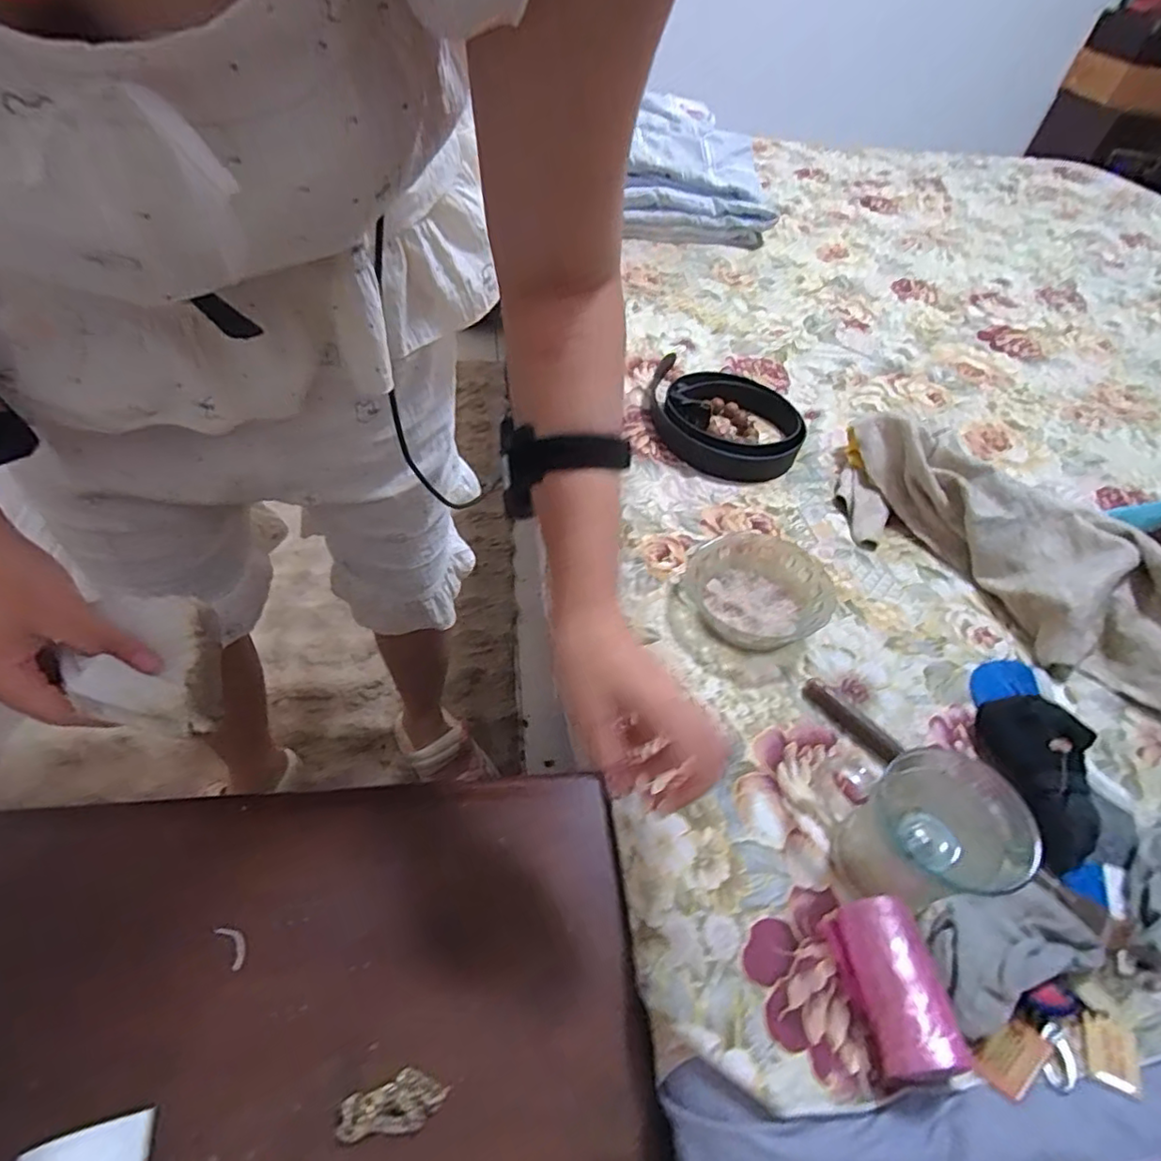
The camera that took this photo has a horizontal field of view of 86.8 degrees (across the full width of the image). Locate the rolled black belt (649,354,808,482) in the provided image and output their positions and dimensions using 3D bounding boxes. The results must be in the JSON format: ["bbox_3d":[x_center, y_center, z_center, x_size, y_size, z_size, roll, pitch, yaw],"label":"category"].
[{"bbox_3d":[0.181,-0.213,0.771,0.193,0.027,0.206,9,49,1],"label":"rolled black belt"}]

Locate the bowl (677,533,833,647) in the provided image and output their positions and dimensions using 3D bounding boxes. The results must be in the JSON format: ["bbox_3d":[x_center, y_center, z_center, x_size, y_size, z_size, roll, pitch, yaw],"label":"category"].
[{"bbox_3d":[0.162,0.010,0.577,0.117,0.037,0.125,4,50,-4],"label":"bowl"}]

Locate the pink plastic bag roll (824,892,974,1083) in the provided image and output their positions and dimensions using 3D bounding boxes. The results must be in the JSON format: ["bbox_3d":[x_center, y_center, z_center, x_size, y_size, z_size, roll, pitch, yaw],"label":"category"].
[{"bbox_3d":[0.192,0.247,0.378,0.050,0.037,0.092,-5,51,-11],"label":"pink plastic bag roll"}]

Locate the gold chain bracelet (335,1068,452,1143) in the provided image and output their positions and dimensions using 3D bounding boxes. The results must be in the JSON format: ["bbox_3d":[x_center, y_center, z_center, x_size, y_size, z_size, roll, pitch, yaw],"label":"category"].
[{"bbox_3d":[-0.114,0.317,0.373,0.061,0.008,0.028,-3,50,-10],"label":"gold chain bracelet"}]

